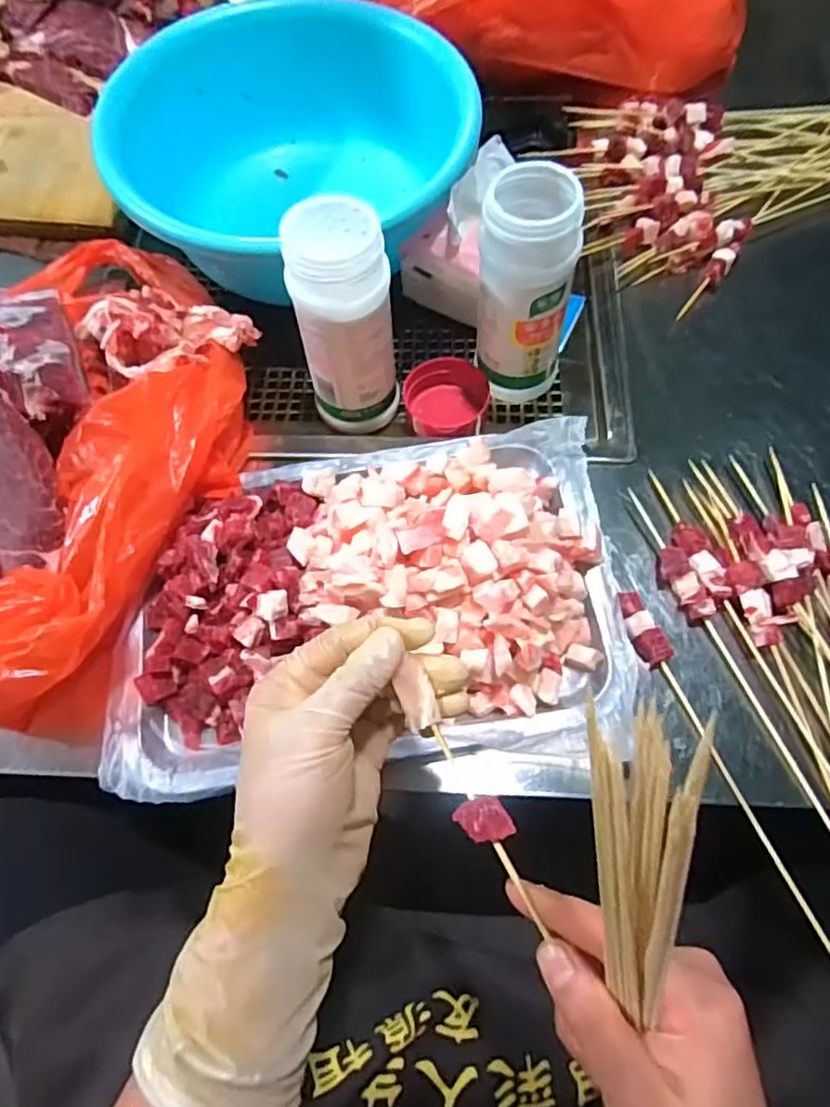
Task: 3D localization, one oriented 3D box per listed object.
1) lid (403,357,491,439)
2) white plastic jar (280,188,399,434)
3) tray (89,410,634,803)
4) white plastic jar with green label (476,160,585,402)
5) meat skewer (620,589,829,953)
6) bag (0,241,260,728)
[{"bbox_3d":[0.027,-0.120,0.490,0.068,0.026,0.064,-1,67,2],"label":"lid"},{"bbox_3d":[-0.046,-0.152,0.428,0.061,0.148,0.063,-1,67,2],"label":"white plastic jar"},{"bbox_3d":[-0.032,0.016,0.382,0.312,0.063,0.202,-10,67,-2],"label":"tray"},{"bbox_3d":[0.077,-0.181,0.440,0.063,0.154,0.072,10,68,7],"label":"white plastic jar with green label"},{"bbox_3d":[0.179,0.128,0.362,0.025,0.018,0.233,-20,68,-6],"label":"meat skewer"},{"bbox_3d":[-0.241,-0.093,0.400,0.216,0.124,0.333,15,69,9],"label":"bag"}]

